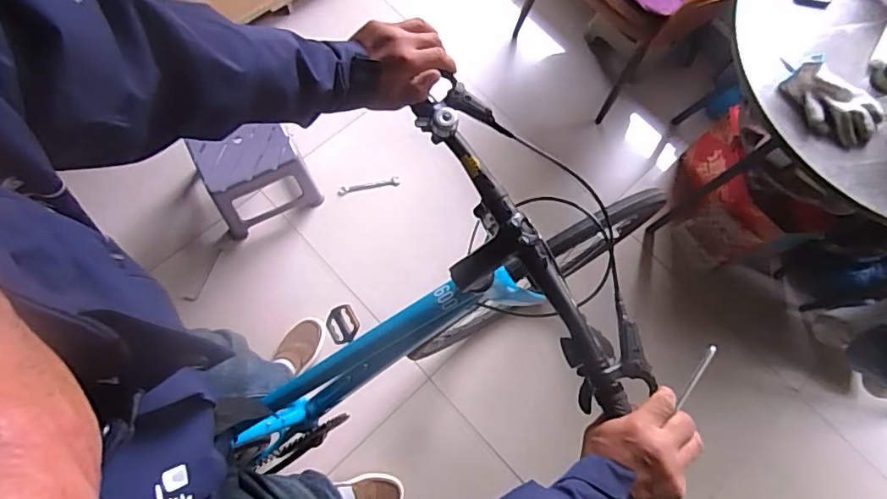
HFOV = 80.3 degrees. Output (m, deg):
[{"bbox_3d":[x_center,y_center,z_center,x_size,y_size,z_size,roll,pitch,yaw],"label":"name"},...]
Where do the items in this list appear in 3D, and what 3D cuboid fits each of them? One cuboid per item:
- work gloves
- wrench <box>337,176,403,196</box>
[{"bbox_3d":[0.732,-0.277,0.987,0.194,0.048,0.116,38,74,8],"label":"work gloves"},{"bbox_3d":[-0.233,-0.197,1.651,0.192,0.008,0.029,-11,74,-5],"label":"wrench"}]

